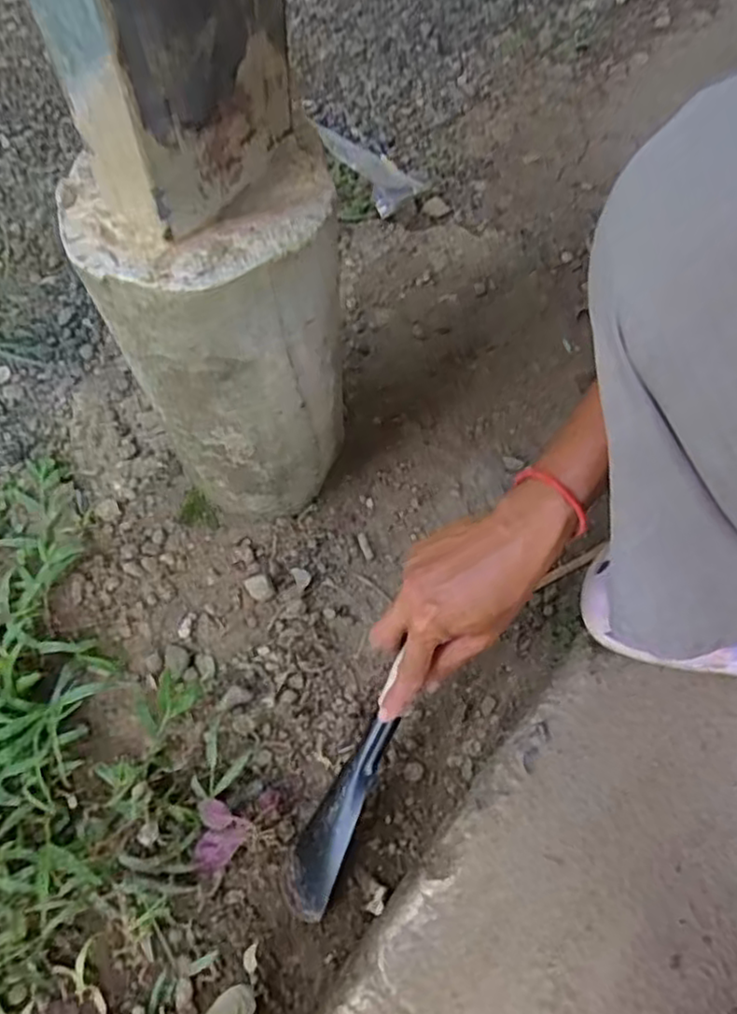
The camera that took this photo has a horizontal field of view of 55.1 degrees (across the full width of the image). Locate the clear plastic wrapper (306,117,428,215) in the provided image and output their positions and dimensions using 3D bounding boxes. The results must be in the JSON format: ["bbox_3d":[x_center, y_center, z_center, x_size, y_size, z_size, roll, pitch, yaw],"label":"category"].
[{"bbox_3d":[-0.009,-0.423,0.869,0.163,0.024,0.080,43,70,5],"label":"clear plastic wrapper"}]

